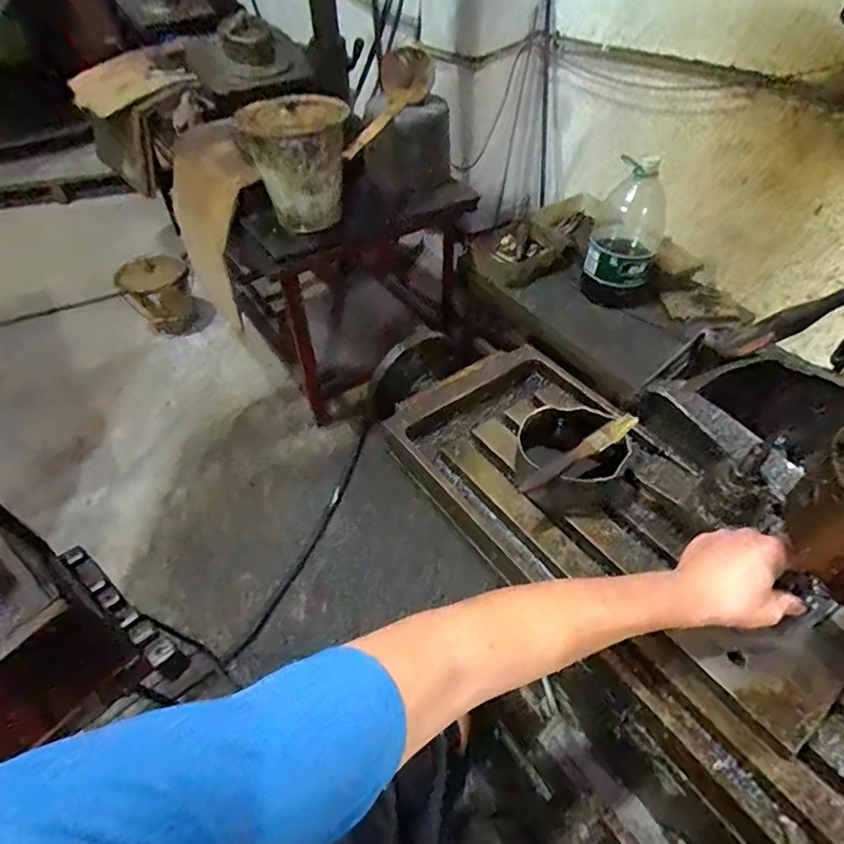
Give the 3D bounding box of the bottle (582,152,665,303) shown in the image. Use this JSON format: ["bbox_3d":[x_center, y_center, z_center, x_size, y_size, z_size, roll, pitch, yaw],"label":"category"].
[{"bbox_3d":[0.529,-0.504,1.373,0.172,0.303,0.171,15,51,14],"label":"bottle"}]

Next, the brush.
[{"bbox_3d":[0.158,0.031,0.532,0.147,0.015,0.020,-28,54,-22],"label":"brush"}]

